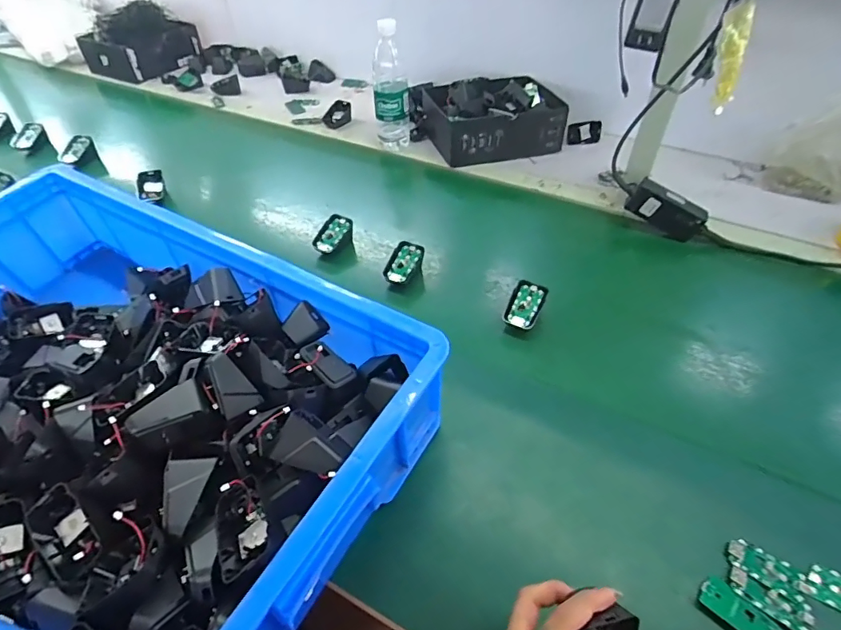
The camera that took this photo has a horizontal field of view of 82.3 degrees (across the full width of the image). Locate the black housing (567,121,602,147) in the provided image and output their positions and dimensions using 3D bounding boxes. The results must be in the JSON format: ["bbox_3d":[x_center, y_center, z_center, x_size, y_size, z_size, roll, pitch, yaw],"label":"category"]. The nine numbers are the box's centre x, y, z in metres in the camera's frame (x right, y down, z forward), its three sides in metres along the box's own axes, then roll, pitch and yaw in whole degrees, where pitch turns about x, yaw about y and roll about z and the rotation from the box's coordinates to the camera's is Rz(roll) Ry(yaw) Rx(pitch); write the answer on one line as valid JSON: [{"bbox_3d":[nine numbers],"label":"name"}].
[{"bbox_3d":[0.339,-0.372,0.987,0.017,0.043,0.093,-30,23,-25],"label":"black housing"}]

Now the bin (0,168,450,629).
[{"bbox_3d":[-0.341,0.085,0.509,0.624,0.166,0.381,23,51,21],"label":"bin"}]

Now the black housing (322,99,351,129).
[{"bbox_3d":[-0.182,-0.439,1.052,0.064,0.035,0.060,-6,46,-4],"label":"black housing"}]

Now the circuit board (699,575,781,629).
[{"bbox_3d":[0.278,0.257,0.417,0.065,0.004,0.031,33,52,28],"label":"circuit board"}]

